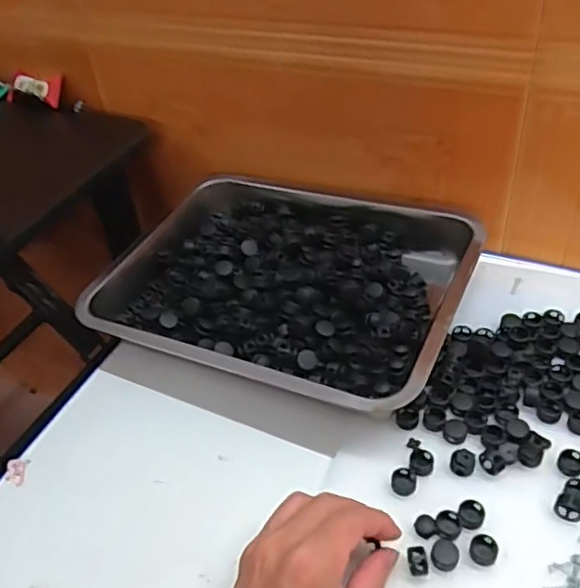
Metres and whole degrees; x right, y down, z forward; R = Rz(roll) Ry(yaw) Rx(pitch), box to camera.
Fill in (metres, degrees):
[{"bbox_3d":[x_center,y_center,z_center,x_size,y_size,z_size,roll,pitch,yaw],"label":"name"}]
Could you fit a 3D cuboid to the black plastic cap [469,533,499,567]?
[{"bbox_3d":[0.122,0.160,0.401,0.017,0.008,0.018,-4,43,4],"label":"black plastic cap"}]

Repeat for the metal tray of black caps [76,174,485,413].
[{"bbox_3d":[0.001,-0.023,0.587,0.312,0.050,0.268,14,47,22],"label":"metal tray of black caps"}]

